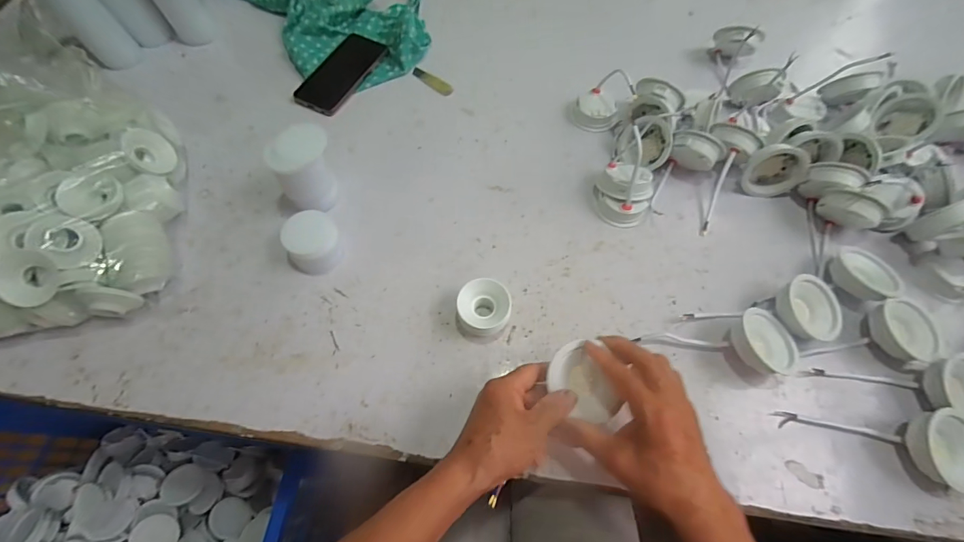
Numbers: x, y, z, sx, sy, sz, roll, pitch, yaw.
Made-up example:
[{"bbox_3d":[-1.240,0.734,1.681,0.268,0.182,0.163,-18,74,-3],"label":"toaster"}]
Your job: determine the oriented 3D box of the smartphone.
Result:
[{"bbox_3d":[-0.223,-0.314,0.645,0.079,0.012,0.167,26,67,12],"label":"smartphone"}]

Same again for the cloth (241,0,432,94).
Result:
[{"bbox_3d":[-0.300,-0.489,0.711,0.401,0.046,0.413,-3,64,-2],"label":"cloth"}]

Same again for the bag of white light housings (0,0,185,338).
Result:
[{"bbox_3d":[-0.530,-0.112,0.439,0.268,0.206,0.323,-10,64,-5],"label":"bag of white light housings"}]

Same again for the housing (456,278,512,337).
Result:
[{"bbox_3d":[0.003,0.043,0.451,0.057,0.038,0.057,1,64,0],"label":"housing"}]

